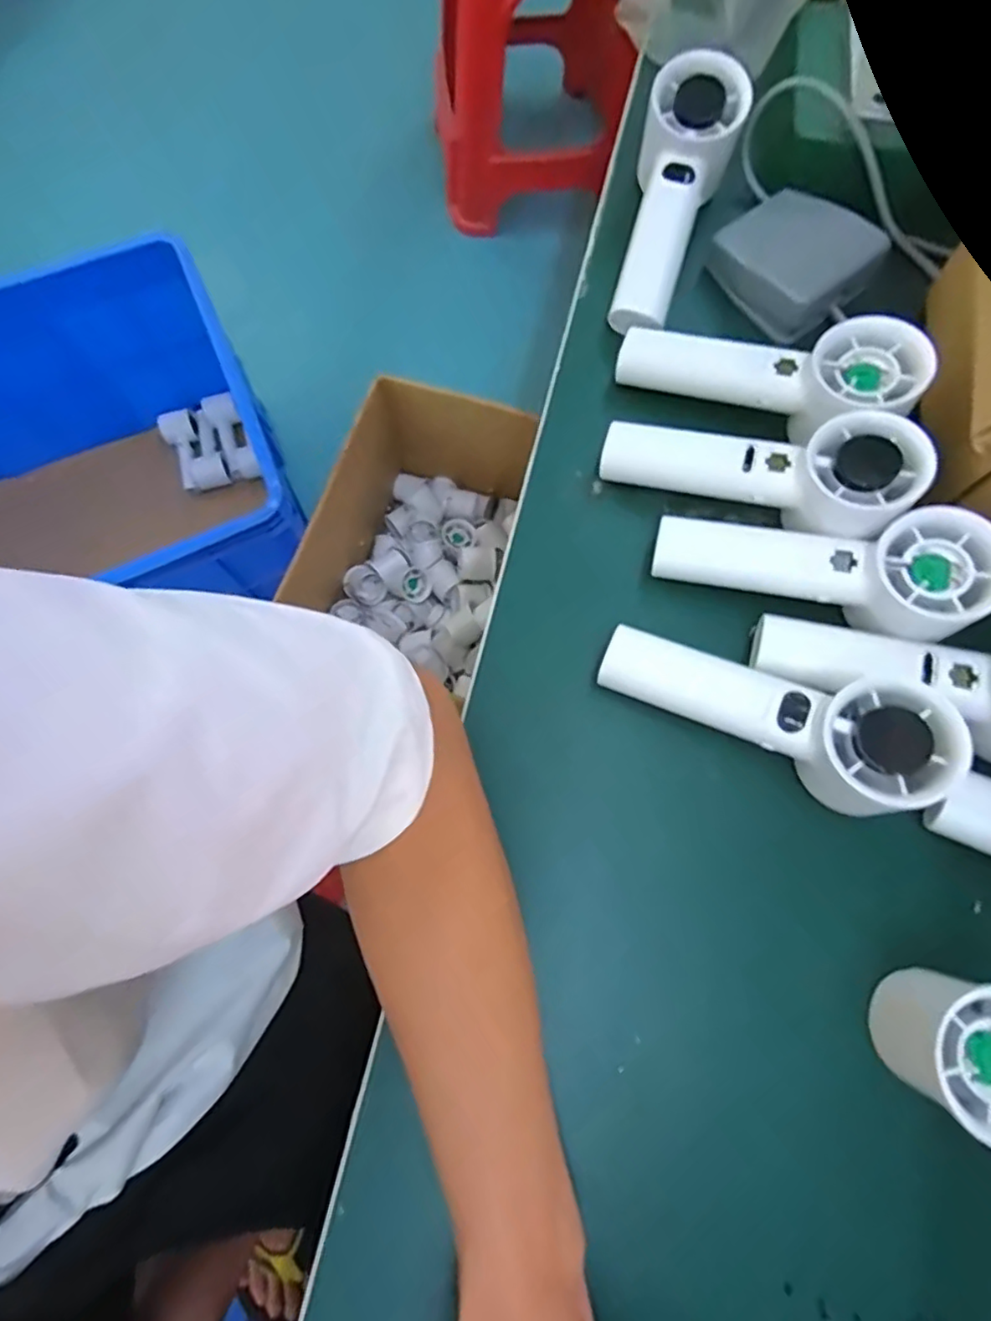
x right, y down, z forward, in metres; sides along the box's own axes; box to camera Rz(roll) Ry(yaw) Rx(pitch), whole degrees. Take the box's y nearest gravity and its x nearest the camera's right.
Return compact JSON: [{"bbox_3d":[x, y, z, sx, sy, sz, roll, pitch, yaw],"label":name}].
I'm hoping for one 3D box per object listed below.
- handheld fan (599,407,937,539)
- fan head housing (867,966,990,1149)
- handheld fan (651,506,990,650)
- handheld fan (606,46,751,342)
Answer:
[{"bbox_3d":[0.138,-0.103,0.331,0.157,0.032,0.053,13,75,20],"label":"handheld fan"},{"bbox_3d":[0.201,0.165,0.265,0.055,0.052,0.055,-27,78,-7],"label":"fan head housing"},{"bbox_3d":[0.164,-0.047,0.316,0.156,0.027,0.057,10,75,18],"label":"handheld fan"},{"bbox_3d":[0.106,-0.279,0.380,0.054,0.036,0.159,18,91,4],"label":"handheld fan"}]

